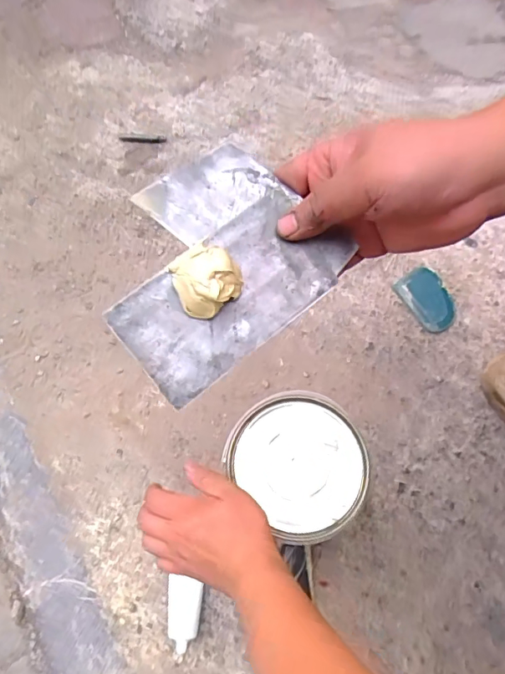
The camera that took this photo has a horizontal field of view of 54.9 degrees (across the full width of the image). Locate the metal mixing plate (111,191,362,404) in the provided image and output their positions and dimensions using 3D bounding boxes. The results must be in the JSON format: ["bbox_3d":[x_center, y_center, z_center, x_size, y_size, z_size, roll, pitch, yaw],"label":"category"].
[{"bbox_3d":[-0.010,-0.031,0.303,0.146,0.004,0.074,-40,84,-12],"label":"metal mixing plate"}]

